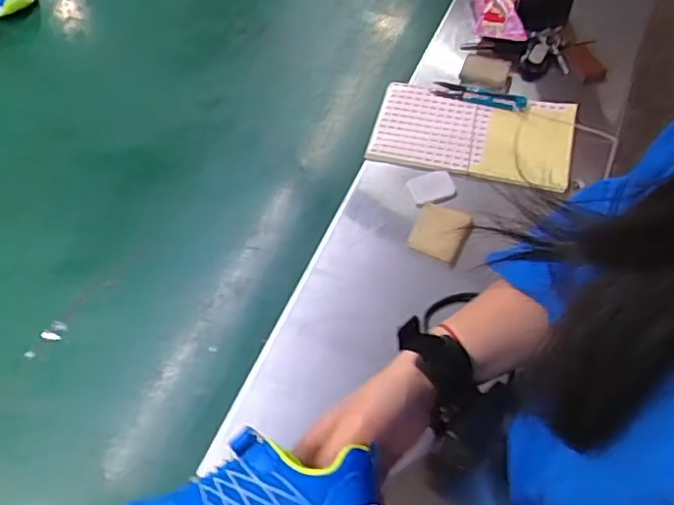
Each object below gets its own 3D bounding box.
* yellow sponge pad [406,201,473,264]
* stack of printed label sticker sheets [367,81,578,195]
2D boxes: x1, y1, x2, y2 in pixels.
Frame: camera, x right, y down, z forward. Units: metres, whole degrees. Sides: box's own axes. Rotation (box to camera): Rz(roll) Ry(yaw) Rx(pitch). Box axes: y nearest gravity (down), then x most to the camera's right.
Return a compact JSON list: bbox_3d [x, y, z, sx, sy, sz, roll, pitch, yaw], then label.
[{"bbox_3d":[0.102,-0.022,0.588,0.052,0.012,0.057,22,60,18],"label":"yellow sponge pad"},{"bbox_3d":[0.149,-0.132,0.658,0.213,0.013,0.116,11,57,12],"label":"stack of printed label sticker sheets"}]

